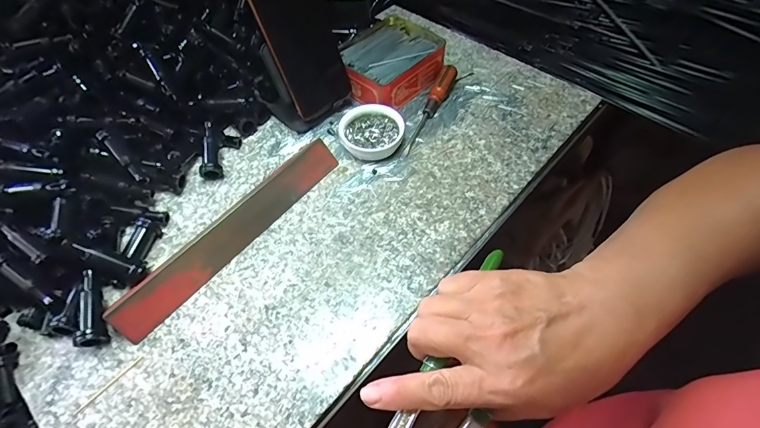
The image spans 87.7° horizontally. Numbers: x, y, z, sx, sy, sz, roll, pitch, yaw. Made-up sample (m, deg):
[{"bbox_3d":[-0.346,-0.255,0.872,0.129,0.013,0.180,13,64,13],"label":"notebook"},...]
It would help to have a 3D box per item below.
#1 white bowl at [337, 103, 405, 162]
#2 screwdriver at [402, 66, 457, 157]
[{"bbox_3d":[-0.009,-0.092,0.454,0.071,0.024,0.069,-1,56,2],"label":"white bowl"},{"bbox_3d":[0.056,-0.127,0.476,0.020,0.025,0.146,23,60,17],"label":"screwdriver"}]

